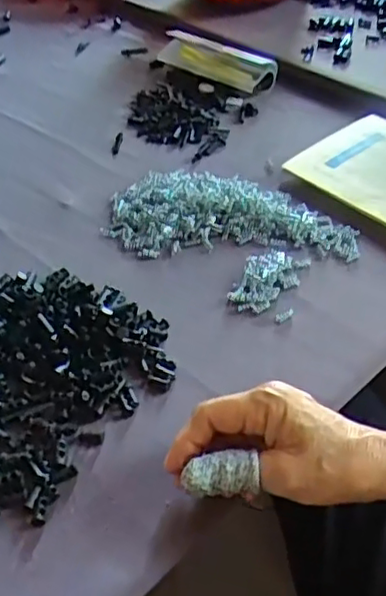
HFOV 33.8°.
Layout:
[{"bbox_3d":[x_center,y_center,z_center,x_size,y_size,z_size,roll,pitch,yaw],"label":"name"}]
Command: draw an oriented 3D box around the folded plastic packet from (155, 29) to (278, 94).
[{"bbox_3d":[0.024,-0.283,0.752,0.158,0.037,0.040,33,56,32],"label":"folded plastic packet"}]

